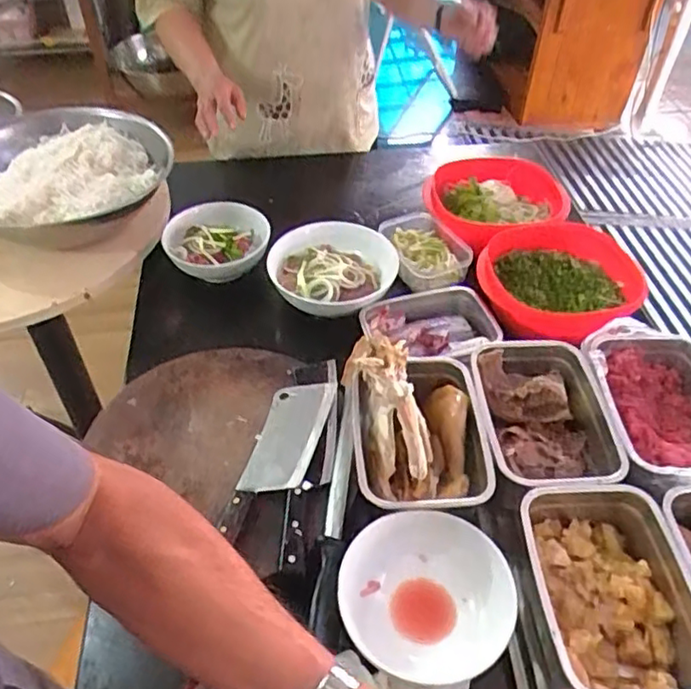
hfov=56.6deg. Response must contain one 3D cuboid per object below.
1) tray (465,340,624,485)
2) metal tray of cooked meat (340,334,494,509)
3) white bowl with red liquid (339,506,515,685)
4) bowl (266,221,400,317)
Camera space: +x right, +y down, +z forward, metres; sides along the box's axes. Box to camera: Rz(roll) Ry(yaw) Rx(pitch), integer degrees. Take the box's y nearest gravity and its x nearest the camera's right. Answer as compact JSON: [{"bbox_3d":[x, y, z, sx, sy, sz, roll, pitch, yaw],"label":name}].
[{"bbox_3d":[0.241,0.099,0.798,0.152,0.077,0.212,-2,46,-2],"label":"tray"},{"bbox_3d":[0.084,0.096,0.777,0.154,0.104,0.240,-3,46,-3],"label":"metal tray of cooked meat"},{"bbox_3d":[0.081,0.269,0.670,0.173,0.063,0.142,5,46,5],"label":"white bowl with red liquid"},{"bbox_3d":[-0.026,-0.118,0.990,0.187,0.067,0.166,15,48,14],"label":"bowl"}]

